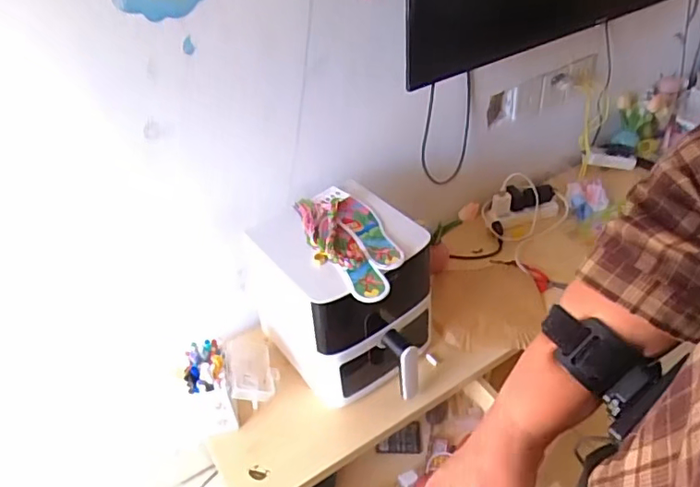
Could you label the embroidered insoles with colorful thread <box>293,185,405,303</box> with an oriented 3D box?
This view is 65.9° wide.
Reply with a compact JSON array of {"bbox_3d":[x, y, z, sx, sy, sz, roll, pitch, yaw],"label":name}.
[{"bbox_3d":[-0.004,-0.013,0.878,0.122,0.031,0.277,-14,39,-14],"label":"embroidered insoles with colorful thread"}]

